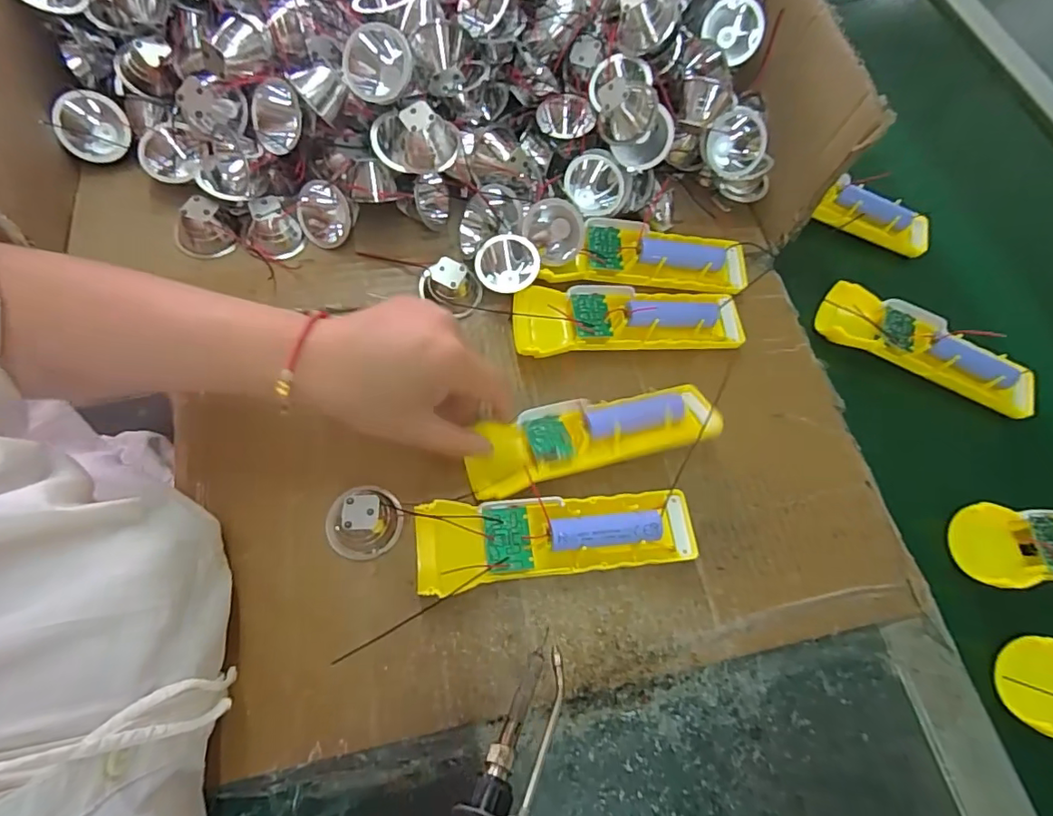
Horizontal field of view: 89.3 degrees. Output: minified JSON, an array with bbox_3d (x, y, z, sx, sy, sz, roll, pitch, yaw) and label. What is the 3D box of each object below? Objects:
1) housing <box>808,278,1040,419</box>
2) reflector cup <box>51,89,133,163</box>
[{"bbox_3d":[0.297,-0.047,0.396,0.158,0.020,0.045,27,68,9],"label":"housing"},{"bbox_3d":[-0.301,-0.194,0.369,0.040,0.029,0.040,-4,96,-42],"label":"reflector cup"}]

